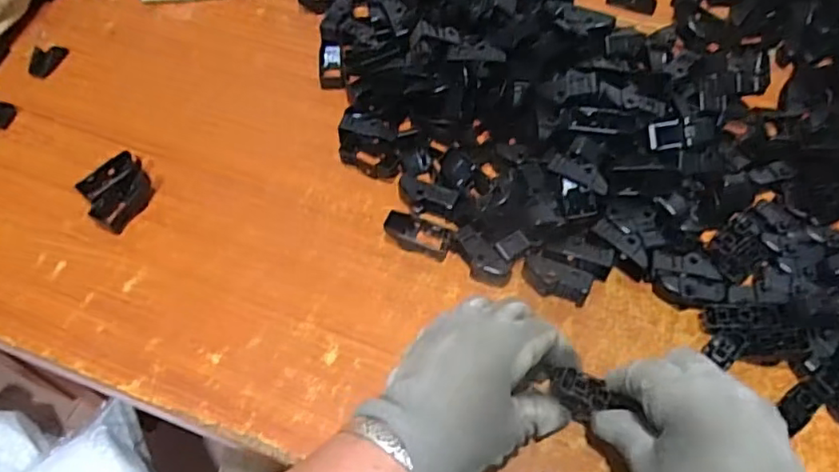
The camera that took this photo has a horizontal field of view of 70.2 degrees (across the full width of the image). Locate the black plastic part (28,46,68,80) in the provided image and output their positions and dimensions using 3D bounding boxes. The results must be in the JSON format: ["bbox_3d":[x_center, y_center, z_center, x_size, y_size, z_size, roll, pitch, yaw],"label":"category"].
[{"bbox_3d":[-0.344,-0.161,0.552,0.030,0.006,0.037,0,56,-1],"label":"black plastic part"}]

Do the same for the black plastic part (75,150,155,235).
[{"bbox_3d":[-0.235,-0.035,0.467,0.043,0.020,0.059,23,59,14],"label":"black plastic part"}]

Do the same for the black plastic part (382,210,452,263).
[{"bbox_3d":[-0.001,-0.001,0.450,0.049,0.015,0.026,18,58,11],"label":"black plastic part"}]

